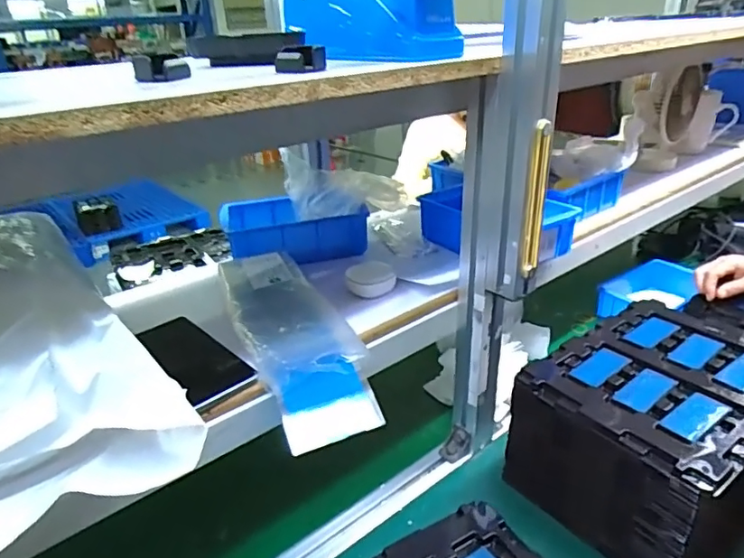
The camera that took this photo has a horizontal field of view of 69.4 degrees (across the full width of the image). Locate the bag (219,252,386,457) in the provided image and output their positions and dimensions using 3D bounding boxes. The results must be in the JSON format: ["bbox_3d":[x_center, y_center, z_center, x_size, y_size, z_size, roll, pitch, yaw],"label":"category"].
[{"bbox_3d":[-0.091,0.064,0.603,0.107,0.066,0.320,-13,28,-19],"label":"bag"}]

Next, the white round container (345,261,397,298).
[{"bbox_3d":[0.000,-0.001,0.664,0.060,0.018,0.065,-2,26,4],"label":"white round container"}]

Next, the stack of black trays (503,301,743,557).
[{"bbox_3d":[0.342,0.176,0.648,0.271,0.163,0.224,-22,32,-33],"label":"stack of black trays"}]

